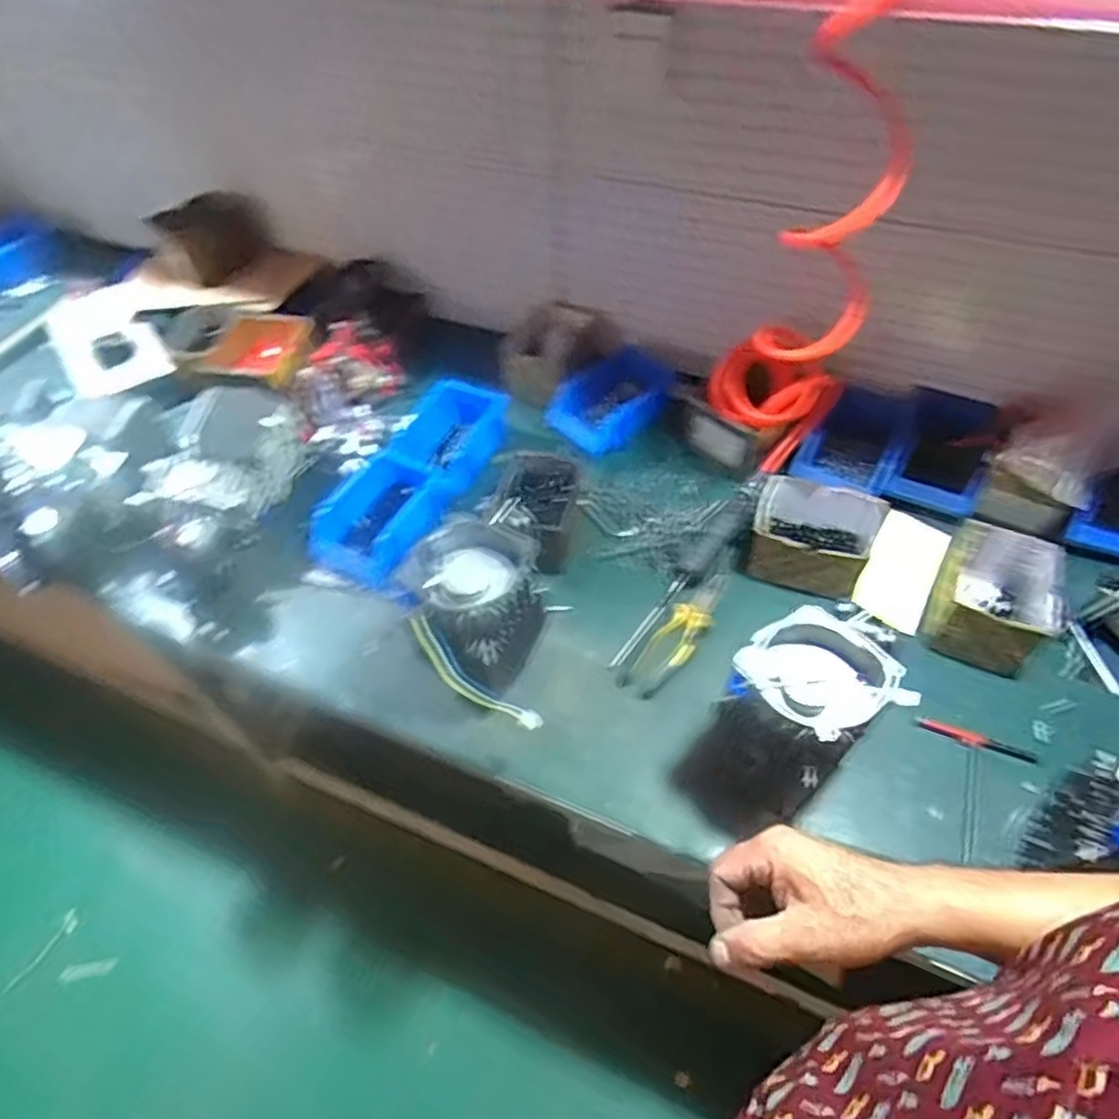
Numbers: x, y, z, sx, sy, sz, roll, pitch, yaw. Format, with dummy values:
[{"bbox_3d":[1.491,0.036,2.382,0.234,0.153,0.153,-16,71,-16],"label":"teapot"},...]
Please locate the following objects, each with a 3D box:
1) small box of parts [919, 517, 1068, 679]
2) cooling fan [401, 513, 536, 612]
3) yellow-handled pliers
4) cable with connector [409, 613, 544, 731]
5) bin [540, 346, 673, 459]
[{"bbox_3d":[0.542,0.051,0.861,0.142,0.114,0.180,25,58,20],"label":"small box of parts"},{"bbox_3d":[-0.096,0.006,0.741,0.114,0.044,0.106,20,56,17],"label":"cooling fan"},{"bbox_3d":[0.160,0.092,0.897,0.055,0.027,0.207,32,60,24],"label":"yellow-handled pliers"},{"bbox_3d":[-0.094,0.127,0.730,0.172,0.023,0.036,40,61,2],"label":"cable with connector"},{"bbox_3d":[0.080,-0.269,1.147,0.142,0.054,0.225,29,59,22],"label":"bin"}]

